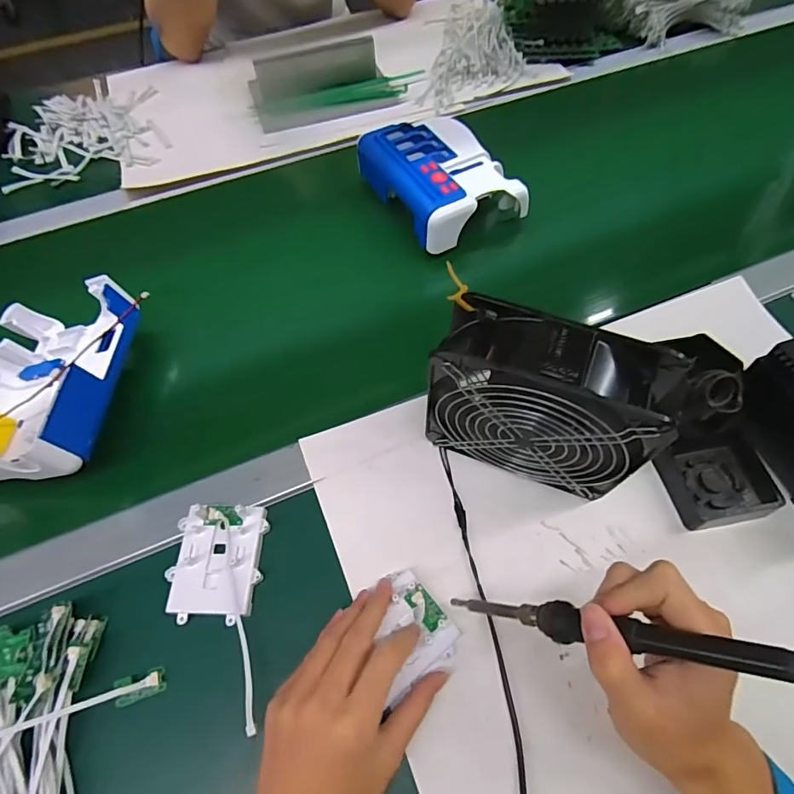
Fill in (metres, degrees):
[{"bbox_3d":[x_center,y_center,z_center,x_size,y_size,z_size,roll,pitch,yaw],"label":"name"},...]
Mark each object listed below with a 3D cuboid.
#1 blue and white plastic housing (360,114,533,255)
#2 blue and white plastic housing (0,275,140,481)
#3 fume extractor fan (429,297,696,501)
[{"bbox_3d":[0.049,-0.256,0.563,0.145,0.060,0.167,-25,62,-12],"label":"blue and white plastic housing"},{"bbox_3d":[-0.331,-0.016,0.434,0.147,0.068,0.182,-1,59,2],"label":"blue and white plastic housing"},{"bbox_3d":[0.103,0.013,0.352,0.152,0.154,0.061,15,61,11],"label":"fume extractor fan"}]

